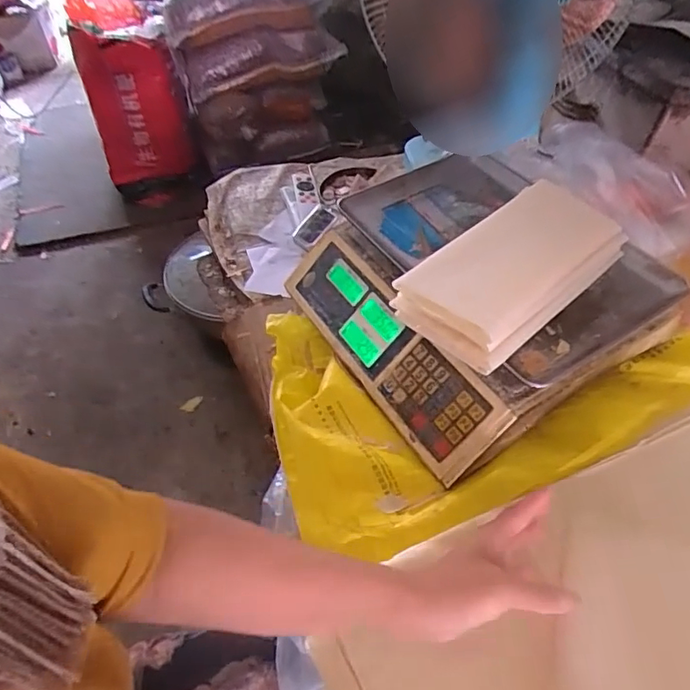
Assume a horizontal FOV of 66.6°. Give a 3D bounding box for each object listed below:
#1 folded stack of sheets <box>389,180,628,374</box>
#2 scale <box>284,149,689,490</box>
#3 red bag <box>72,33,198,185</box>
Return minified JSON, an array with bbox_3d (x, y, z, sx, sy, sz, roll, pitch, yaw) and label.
[{"bbox_3d":[0.171,-0.081,0.530,0.243,0.051,0.122,-36,57,-26],"label":"folded stack of sheets"},{"bbox_3d":[0.140,-0.066,0.610,0.314,0.095,0.344,-25,53,-19],"label":"scale"},{"bbox_3d":[-0.589,-0.659,1.497,0.252,0.373,0.144,-12,50,-9],"label":"red bag"}]

